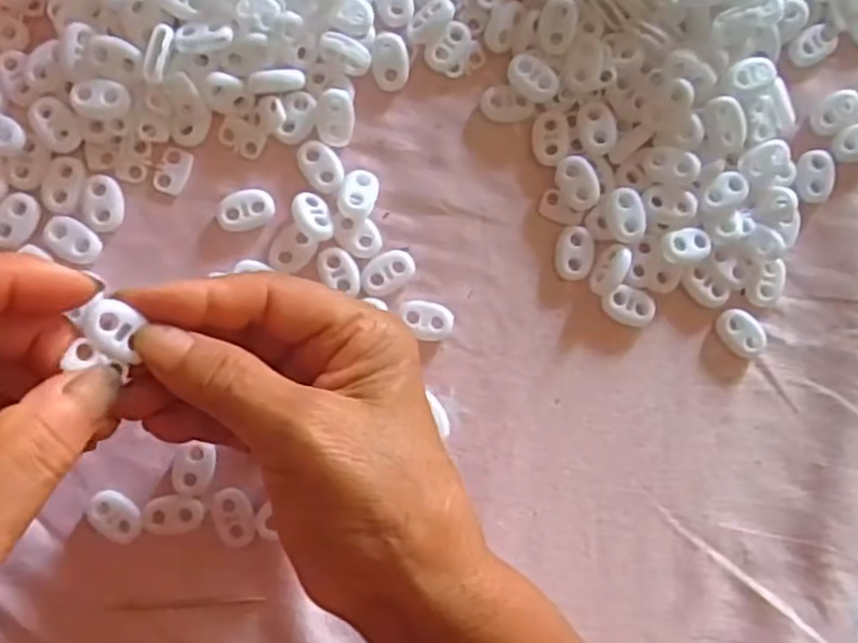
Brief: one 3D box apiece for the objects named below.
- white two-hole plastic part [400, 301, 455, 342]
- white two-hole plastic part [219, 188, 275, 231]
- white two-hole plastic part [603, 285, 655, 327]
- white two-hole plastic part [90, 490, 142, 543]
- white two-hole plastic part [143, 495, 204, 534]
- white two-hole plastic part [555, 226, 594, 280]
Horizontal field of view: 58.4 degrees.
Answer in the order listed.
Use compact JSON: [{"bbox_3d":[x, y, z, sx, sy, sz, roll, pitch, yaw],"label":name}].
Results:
[{"bbox_3d":[-0.001,0.000,0.311,0.022,0.005,0.016,8,85,-5],"label":"white two-hole plastic part"},{"bbox_3d":[-0.073,-0.045,0.308,0.023,0.005,0.014,-18,88,-6],"label":"white two-hole plastic part"},{"bbox_3d":[0.083,-0.006,0.317,0.022,0.007,0.015,12,85,-4],"label":"white two-hole plastic part"},{"bbox_3d":[-0.120,0.075,0.294,0.021,0.004,0.015,40,84,-2],"label":"white two-hole plastic part"},{"bbox_3d":[-0.099,0.075,0.295,0.022,0.004,0.014,4,86,-5],"label":"white two-hole plastic part"},{"bbox_3d":[0.060,-0.029,0.318,0.015,0.004,0.022,11,85,-4],"label":"white two-hole plastic part"}]

